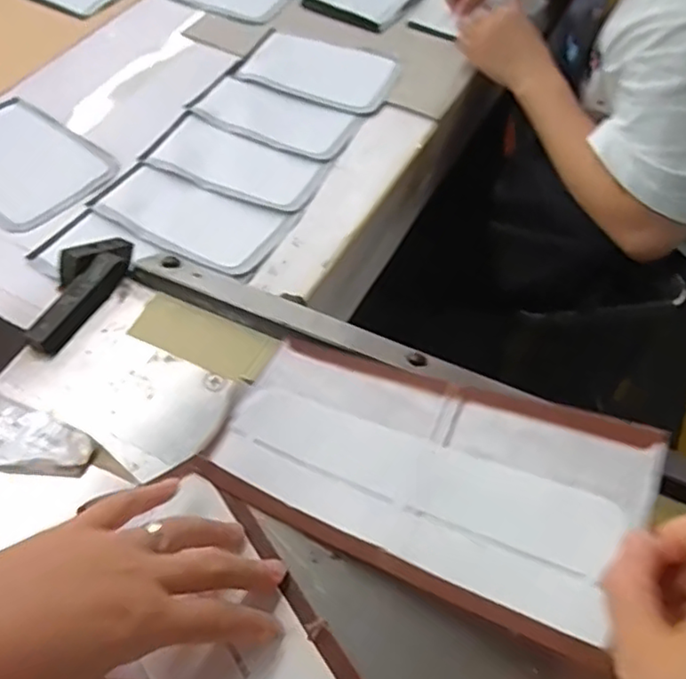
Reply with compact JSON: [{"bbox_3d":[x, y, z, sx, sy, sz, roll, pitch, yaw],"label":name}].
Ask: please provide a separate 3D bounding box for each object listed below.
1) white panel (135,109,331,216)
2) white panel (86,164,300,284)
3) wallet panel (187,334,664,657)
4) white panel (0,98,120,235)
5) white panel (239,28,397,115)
[{"bbox_3d":[-0.114,-0.186,0.674,0.186,0.008,0.086,21,57,10],"label":"white panel"},{"bbox_3d":[-0.150,-0.120,0.635,0.188,0.011,0.093,24,57,12],"label":"white panel"},{"bbox_3d":[0.035,0.066,0.334,0.218,0.031,0.099,16,74,29],"label":"wallet panel"},{"bbox_3d":[-0.344,-0.191,0.676,0.203,0.014,0.128,35,61,19],"label":"white panel"},{"bbox_3d":[-0.027,-0.329,0.778,0.183,0.007,0.128,19,57,9],"label":"white panel"}]

